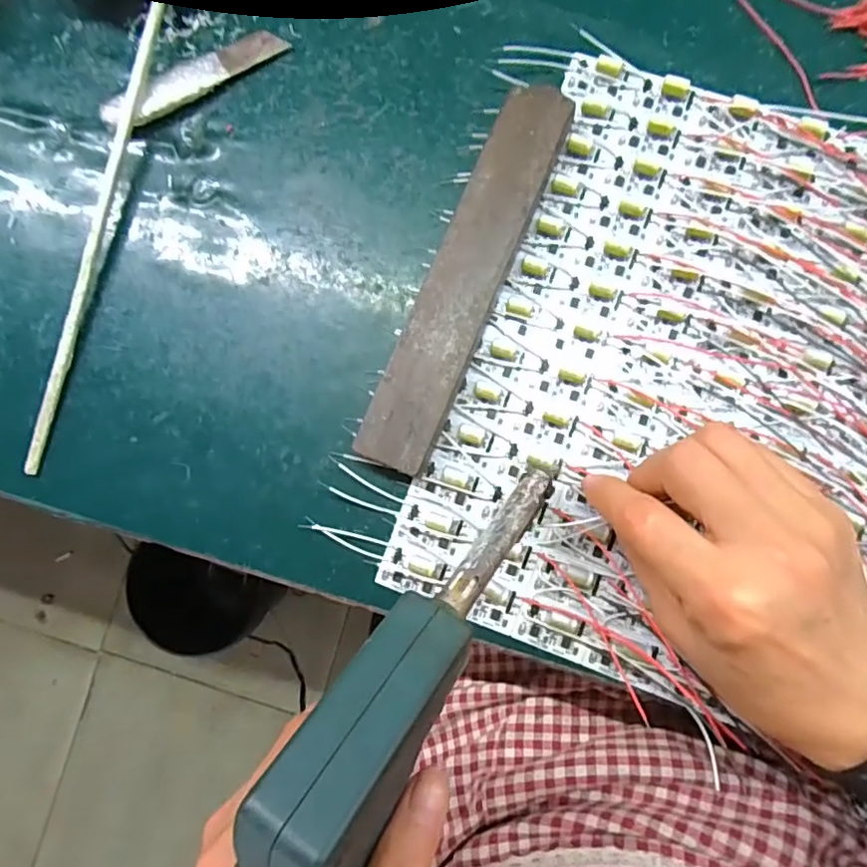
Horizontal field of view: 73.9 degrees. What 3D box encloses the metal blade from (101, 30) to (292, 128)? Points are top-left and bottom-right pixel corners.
[{"bbox_3d":[-0.127,-0.190,0.307,0.101,0.011,0.022,-30,83,-1],"label":"metal blade"}]

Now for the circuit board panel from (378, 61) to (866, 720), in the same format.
[{"bbox_3d":[0.137,-0.024,0.275,0.236,0.011,0.288,20,85,5],"label":"circuit board panel"}]

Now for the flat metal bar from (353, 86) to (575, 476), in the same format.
[{"bbox_3d":[0.016,-0.077,0.277,0.036,0.005,0.196,22,85,10],"label":"flat metal bar"}]

